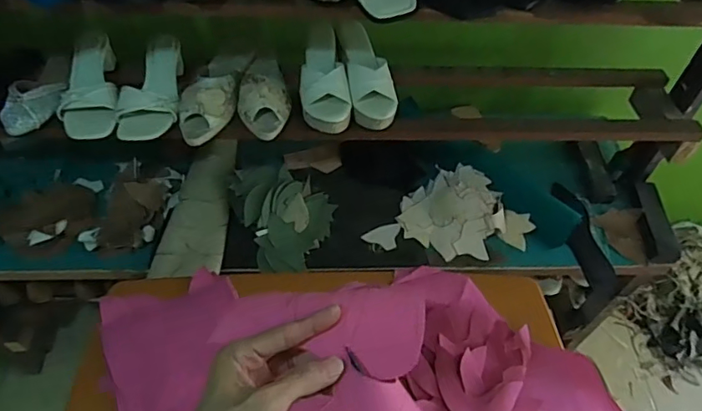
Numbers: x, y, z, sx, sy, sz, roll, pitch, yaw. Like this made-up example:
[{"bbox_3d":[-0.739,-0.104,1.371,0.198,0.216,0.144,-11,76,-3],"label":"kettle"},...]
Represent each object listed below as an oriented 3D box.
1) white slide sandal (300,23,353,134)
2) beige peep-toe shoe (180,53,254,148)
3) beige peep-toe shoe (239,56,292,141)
[{"bbox_3d":[-0.051,-0.225,0.911,0.081,0.059,0.221,-8,53,-9],"label":"white slide sandal"},{"bbox_3d":[-0.236,-0.213,0.907,0.086,0.064,0.245,10,52,4],"label":"beige peep-toe shoe"},{"bbox_3d":[-0.157,-0.214,0.918,0.088,0.065,0.222,-6,53,-8],"label":"beige peep-toe shoe"}]

